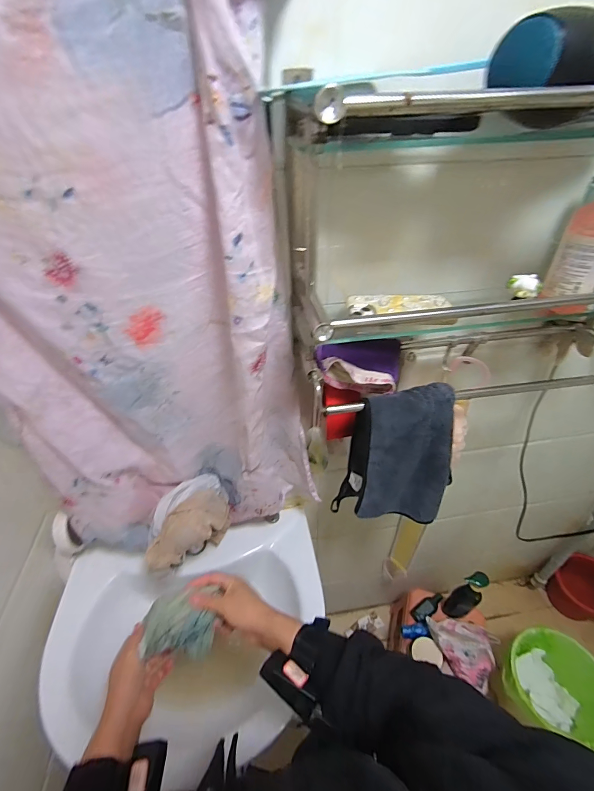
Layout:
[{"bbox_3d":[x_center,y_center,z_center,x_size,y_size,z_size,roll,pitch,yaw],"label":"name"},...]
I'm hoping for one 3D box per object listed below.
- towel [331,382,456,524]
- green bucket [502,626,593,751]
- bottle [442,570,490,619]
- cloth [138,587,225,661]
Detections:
[{"bbox_3d":[0.171,0.112,0.602,0.196,0.268,0.072,3,39,5],"label":"towel"},{"bbox_3d":[0.716,0.822,1.034,0.252,0.210,0.246,-1,39,1],"label":"green bucket"},{"bbox_3d":[0.518,0.612,1.082,0.055,0.264,0.071,-27,46,-28],"label":"bottle"},{"bbox_3d":[-0.172,0.336,0.521,0.099,0.047,0.073,-1,39,1],"label":"cloth"}]

